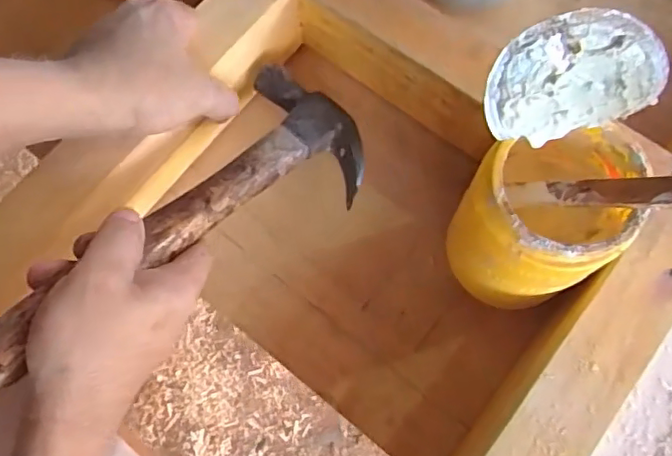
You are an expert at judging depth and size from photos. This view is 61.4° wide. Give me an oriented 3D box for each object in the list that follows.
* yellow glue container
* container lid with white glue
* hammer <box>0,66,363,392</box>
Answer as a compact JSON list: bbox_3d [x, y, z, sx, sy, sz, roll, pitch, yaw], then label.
[{"bbox_3d":[0.132,-0.002,0.377,0.091,0.145,0.099,43,78,15],"label":"yellow glue container"},{"bbox_3d":[0.118,-0.075,0.288,0.084,0.066,0.006,-14,37,22],"label":"container lid with white glue"},{"bbox_3d":[-0.107,0.002,0.364,0.107,0.030,0.329,39,56,15],"label":"hammer"}]

